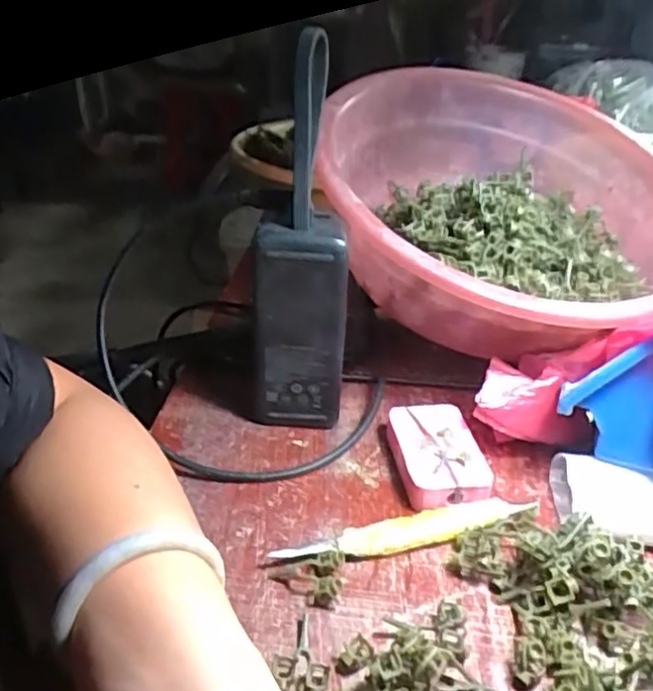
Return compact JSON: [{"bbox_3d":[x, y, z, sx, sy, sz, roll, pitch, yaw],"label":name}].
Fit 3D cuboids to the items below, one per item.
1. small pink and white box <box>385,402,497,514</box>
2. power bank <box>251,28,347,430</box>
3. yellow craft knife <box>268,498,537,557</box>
[{"bbox_3d":[0.064,0.063,0.388,0.049,0.018,0.075,-3,32,-8],"label":"small pink and white box"},{"bbox_3d":[-0.018,-0.044,0.369,0.053,0.219,0.040,-4,33,-9],"label":"power bank"},{"bbox_3d":[0.044,0.095,0.345,0.142,0.011,0.018,-7,33,-14],"label":"yellow craft knife"}]

